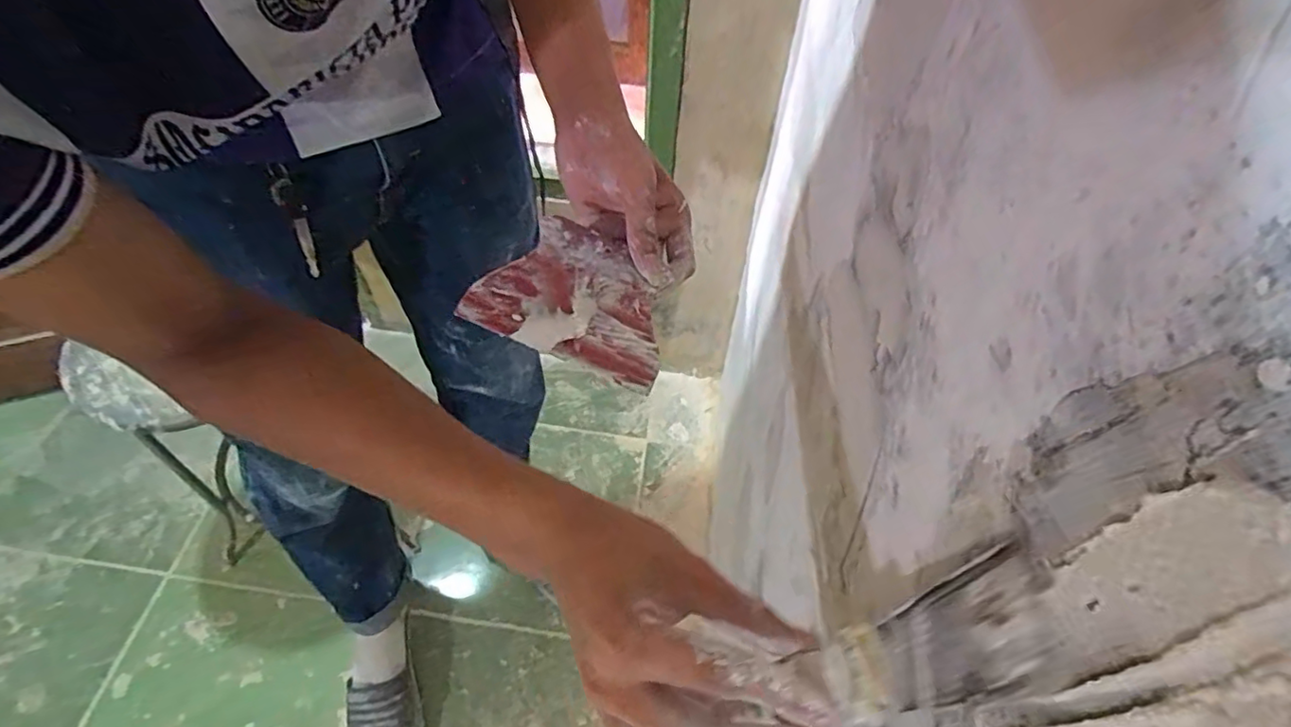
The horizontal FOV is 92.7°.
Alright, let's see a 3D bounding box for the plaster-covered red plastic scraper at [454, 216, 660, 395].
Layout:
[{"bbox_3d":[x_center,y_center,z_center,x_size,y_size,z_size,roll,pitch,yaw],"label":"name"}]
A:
[{"bbox_3d":[-0.038,-0.047,0.387,0.118,0.010,0.105,23,56,-1],"label":"plaster-covered red plastic scraper"}]

